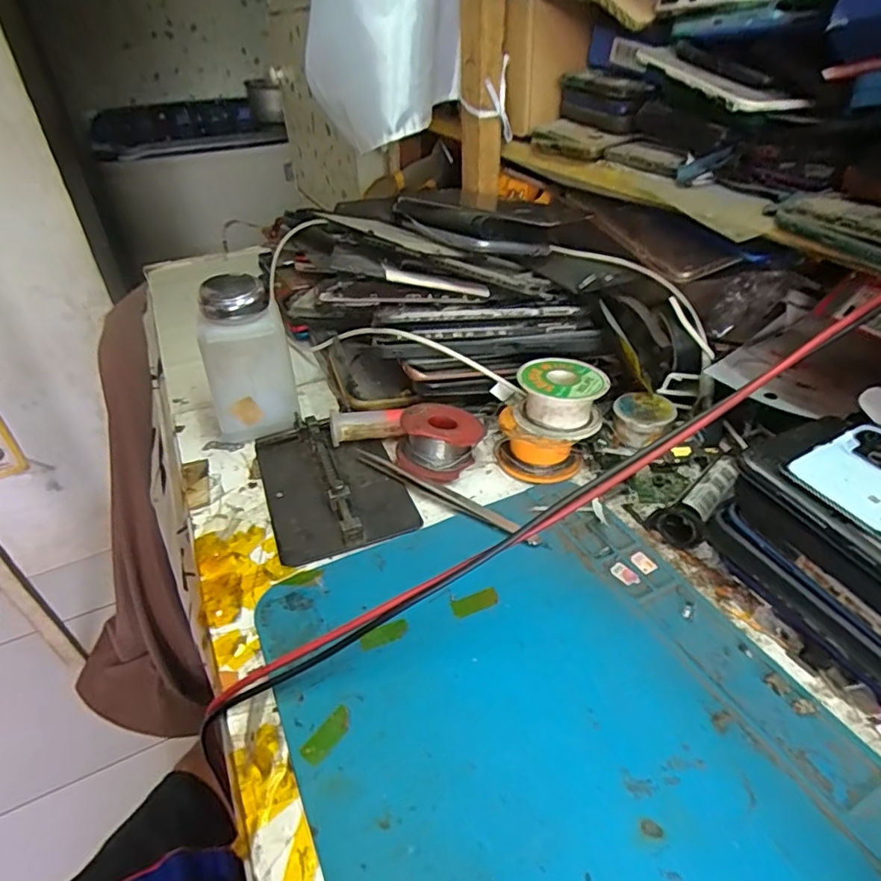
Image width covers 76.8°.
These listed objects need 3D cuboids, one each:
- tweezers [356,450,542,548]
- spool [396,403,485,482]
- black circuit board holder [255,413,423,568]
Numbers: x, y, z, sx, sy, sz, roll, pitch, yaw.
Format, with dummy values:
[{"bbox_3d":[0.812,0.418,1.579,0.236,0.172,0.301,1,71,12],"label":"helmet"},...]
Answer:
[{"bbox_3d":[0.002,0.030,0.333,0.130,0.006,0.014,24,43,30],"label":"tweezers"},{"bbox_3d":[0.000,0.002,0.350,0.049,0.031,0.044,13,39,18],"label":"spool"},{"bbox_3d":[-0.066,0.022,0.341,0.079,0.014,0.116,-14,39,-16],"label":"black circuit board holder"}]

